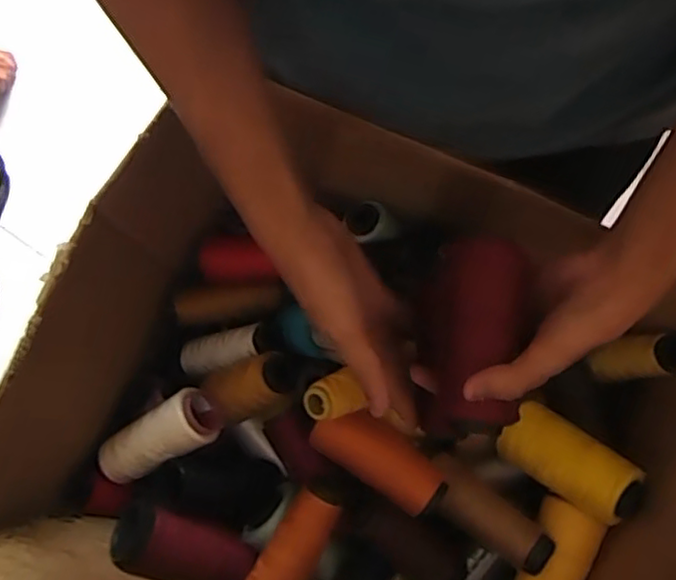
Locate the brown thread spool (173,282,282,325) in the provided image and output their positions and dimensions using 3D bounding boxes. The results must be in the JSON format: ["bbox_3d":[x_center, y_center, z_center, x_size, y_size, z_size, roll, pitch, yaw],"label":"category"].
[{"bbox_3d":[-0.100,0.011,0.591,0.094,0.036,0.025,-10,79,-1],"label":"brown thread spool"}]

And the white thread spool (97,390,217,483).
[{"bbox_3d":[-0.153,0.128,0.550,0.108,0.040,0.043,-32,80,15],"label":"white thread spool"}]

